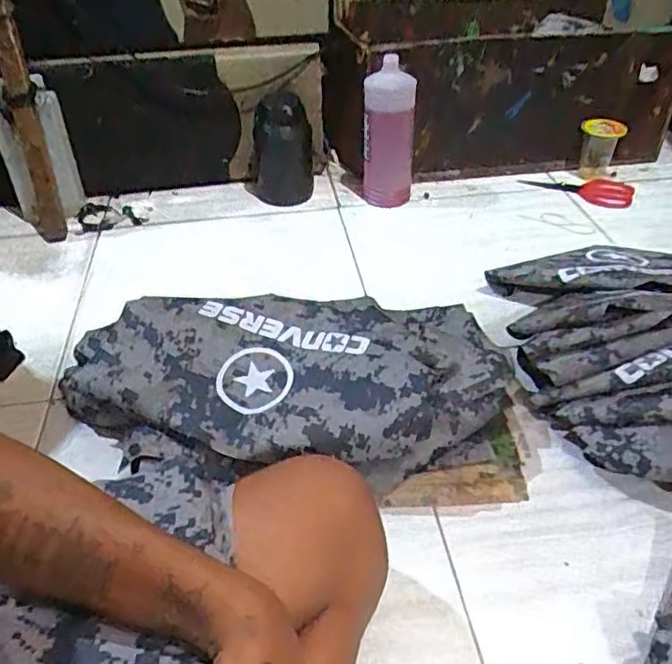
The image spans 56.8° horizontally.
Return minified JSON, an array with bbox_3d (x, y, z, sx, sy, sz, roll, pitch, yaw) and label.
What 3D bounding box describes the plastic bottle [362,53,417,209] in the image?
[{"bbox_3d":[0.085,-0.321,1.017,0.083,0.236,0.064,3,19,8],"label":"plastic bottle"}]

